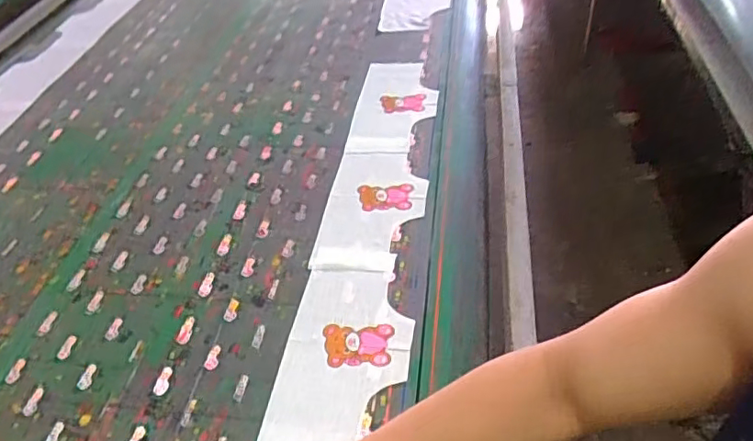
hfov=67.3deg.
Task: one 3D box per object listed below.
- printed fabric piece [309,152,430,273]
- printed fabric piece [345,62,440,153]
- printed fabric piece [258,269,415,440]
[{"bbox_3d":[-0.002,-0.021,0.871,0.149,0.009,0.259,3,45,10],"label":"printed fabric piece"},{"bbox_3d":[0.038,-0.224,1.074,0.145,0.011,0.300,3,45,10],"label":"printed fabric piece"},{"bbox_3d":[-0.038,0.165,0.682,0.149,0.007,0.267,3,45,11],"label":"printed fabric piece"}]

